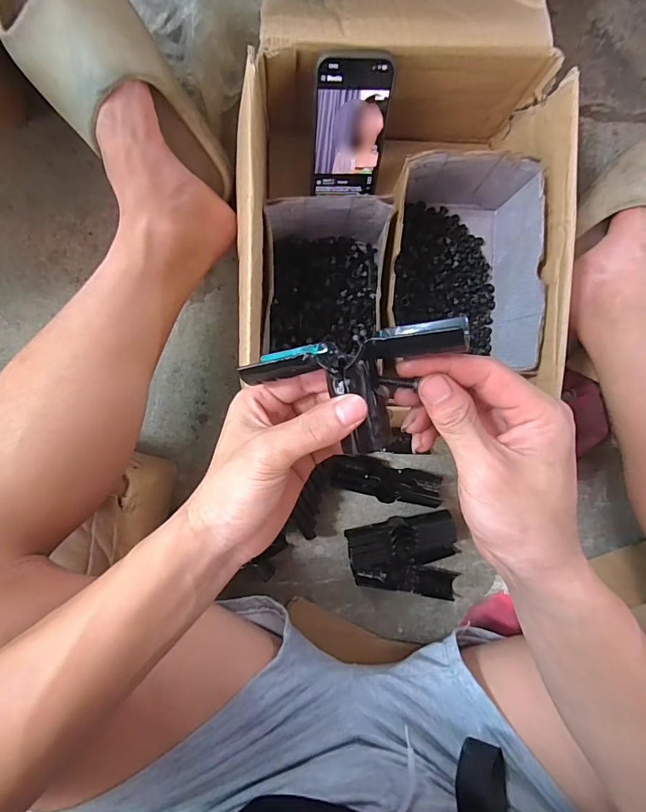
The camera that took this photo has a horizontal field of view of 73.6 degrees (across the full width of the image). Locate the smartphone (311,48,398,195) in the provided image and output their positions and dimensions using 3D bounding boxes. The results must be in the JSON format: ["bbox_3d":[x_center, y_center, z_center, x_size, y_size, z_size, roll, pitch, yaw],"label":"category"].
[{"bbox_3d":[0.027,-0.270,0.428,0.072,0.131,0.007,-2,63,-5],"label":"smartphone"}]

